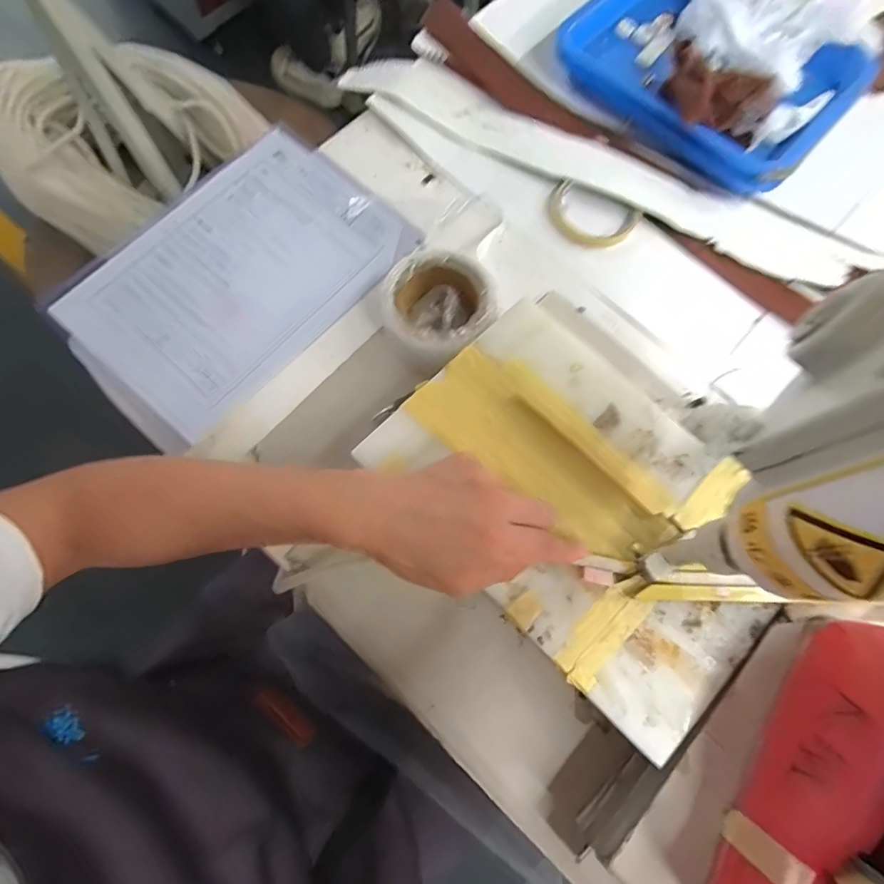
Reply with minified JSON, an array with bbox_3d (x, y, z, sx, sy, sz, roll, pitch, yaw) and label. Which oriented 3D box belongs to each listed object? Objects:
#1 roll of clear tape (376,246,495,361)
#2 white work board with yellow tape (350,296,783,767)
[{"bbox_3d":[-0.002,-0.122,0.462,0.094,0.051,0.099,0,74,-1],"label":"roll of clear tape"},{"bbox_3d":[0.106,0.042,0.369,0.293,0.014,0.196,44,78,11],"label":"white work board with yellow tape"}]

